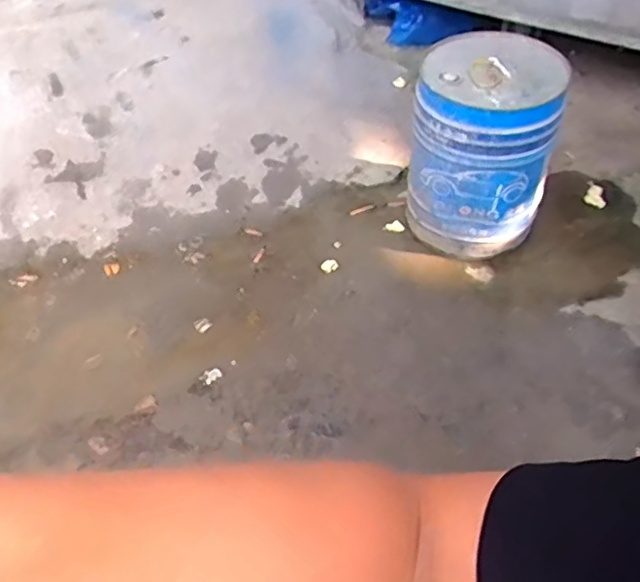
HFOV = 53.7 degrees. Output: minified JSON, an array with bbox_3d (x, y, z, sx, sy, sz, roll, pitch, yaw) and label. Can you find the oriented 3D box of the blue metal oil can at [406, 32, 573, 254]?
[{"bbox_3d":[0.313,-0.281,1.223,0.255,0.333,0.261,10,49,12],"label":"blue metal oil can"}]

